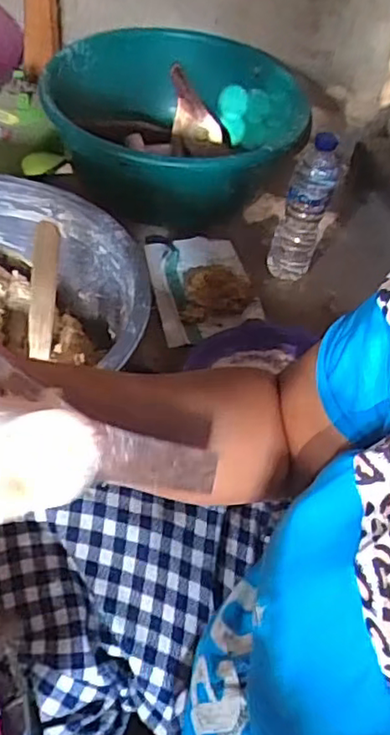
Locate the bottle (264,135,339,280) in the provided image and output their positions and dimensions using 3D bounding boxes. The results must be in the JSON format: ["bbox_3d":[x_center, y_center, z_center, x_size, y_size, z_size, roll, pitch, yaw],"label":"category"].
[{"bbox_3d":[0.161,-0.231,0.928,0.064,0.217,0.057,6,48,-1],"label":"bottle"}]

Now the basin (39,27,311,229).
[{"bbox_3d":[-0.037,-0.408,1.071,0.387,0.167,0.423,3,48,-4],"label":"basin"}]

